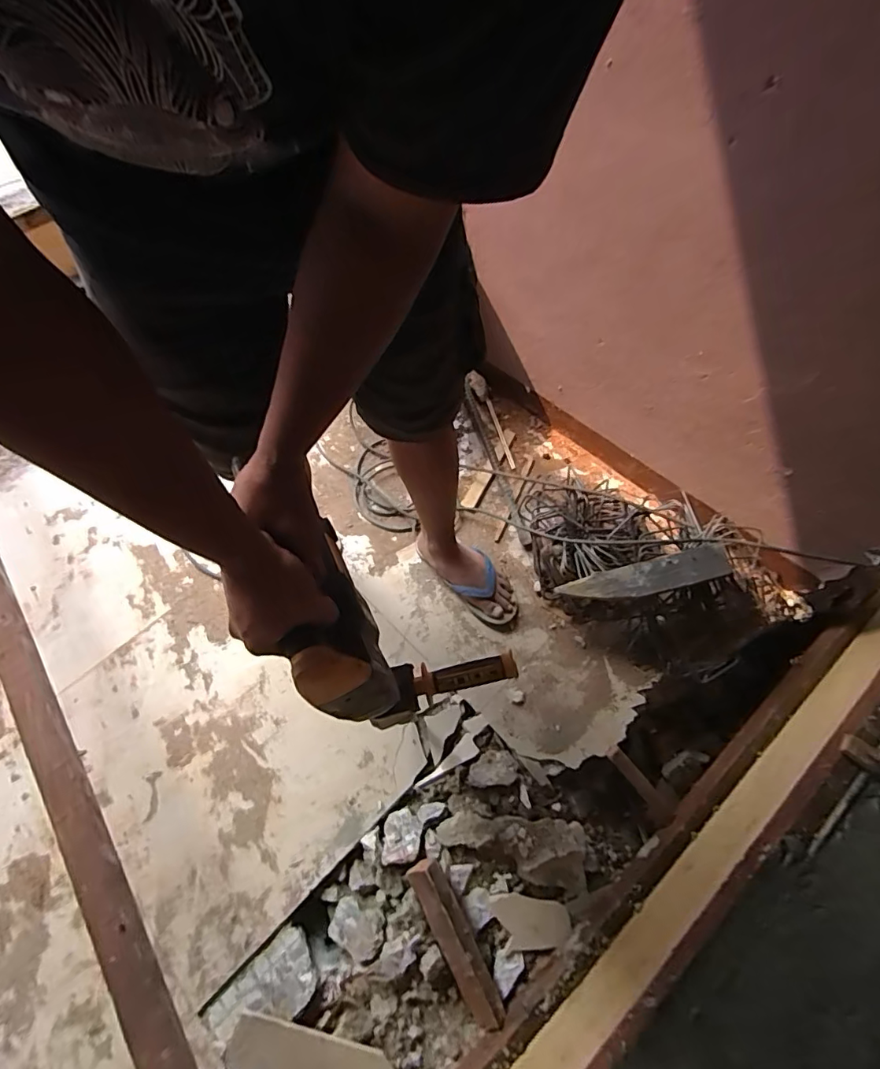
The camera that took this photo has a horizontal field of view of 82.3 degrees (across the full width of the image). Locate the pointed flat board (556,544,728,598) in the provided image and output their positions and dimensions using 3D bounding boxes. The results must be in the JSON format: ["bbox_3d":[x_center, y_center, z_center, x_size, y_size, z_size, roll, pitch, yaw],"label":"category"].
[{"bbox_3d":[0.360,0.075,0.903,0.284,0.020,0.067,-14,58,15],"label":"pointed flat board"}]

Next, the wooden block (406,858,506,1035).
[{"bbox_3d":[0.024,0.614,0.758,0.053,0.036,0.237,-26,78,-12],"label":"wooden block"}]

